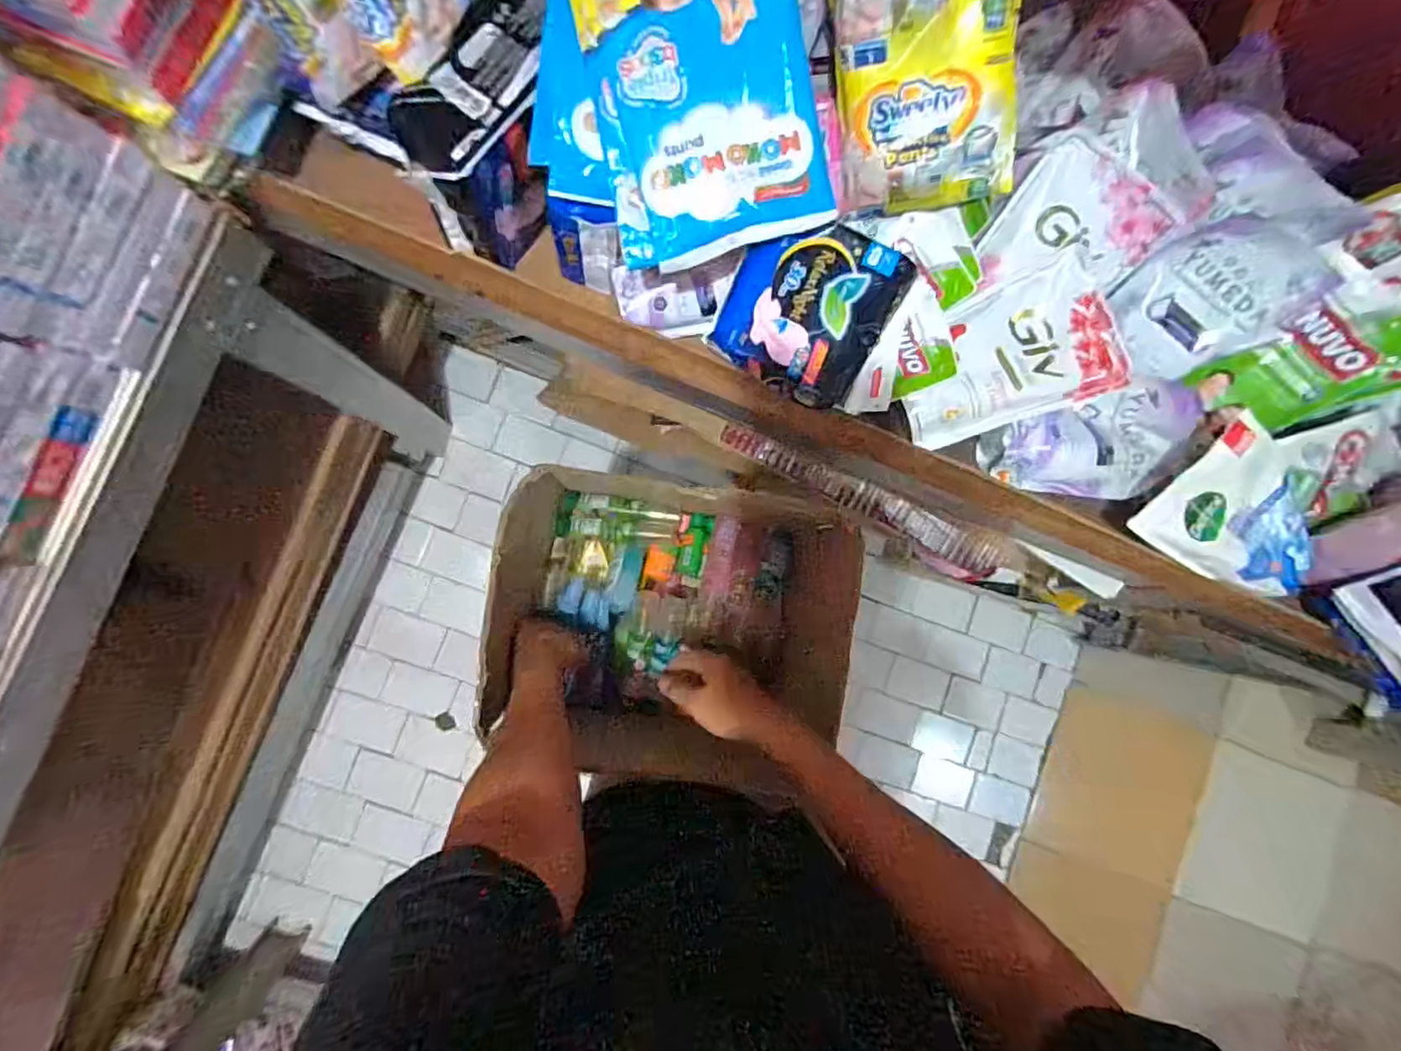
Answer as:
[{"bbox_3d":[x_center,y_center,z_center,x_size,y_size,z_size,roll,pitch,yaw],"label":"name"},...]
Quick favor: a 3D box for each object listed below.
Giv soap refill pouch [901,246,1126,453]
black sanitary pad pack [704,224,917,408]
[{"bbox_3d":[0.278,-0.152,0.553,0.189,0.025,0.123,-23,95,6],"label":"Giv soap refill pouch"},{"bbox_3d":[0.086,-0.174,0.486,0.123,0.034,0.125,28,99,5],"label":"black sanitary pad pack"}]

